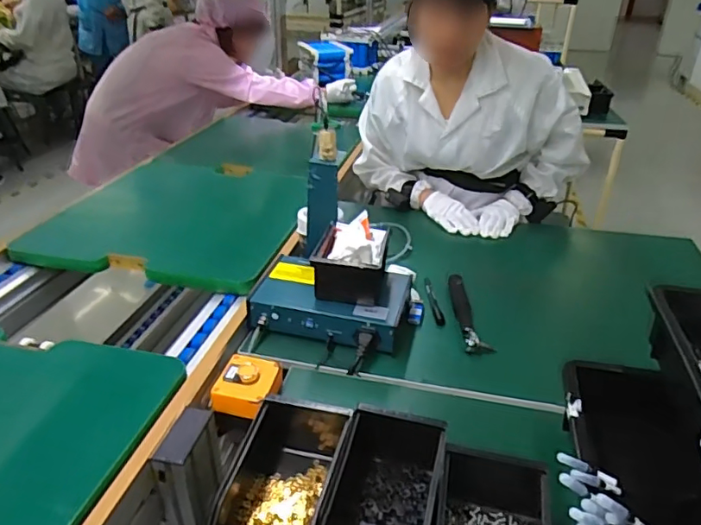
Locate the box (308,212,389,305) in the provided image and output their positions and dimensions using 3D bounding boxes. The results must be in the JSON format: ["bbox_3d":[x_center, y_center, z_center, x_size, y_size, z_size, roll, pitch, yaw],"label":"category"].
[{"bbox_3d":[0.003,-0.005,0.864,0.102,0.088,0.141,5,30,7],"label":"box"}]

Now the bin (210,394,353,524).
[{"bbox_3d":[-0.066,0.232,0.580,0.109,0.080,0.200,7,30,9],"label":"bin"}]

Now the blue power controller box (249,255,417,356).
[{"bbox_3d":[-0.028,0.057,0.859,0.229,0.058,0.154,9,31,14],"label":"blue power controller box"}]

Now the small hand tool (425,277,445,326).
[{"bbox_3d":[0.141,0.065,0.937,0.015,0.008,0.136,-1,30,-5],"label":"small hand tool"}]

